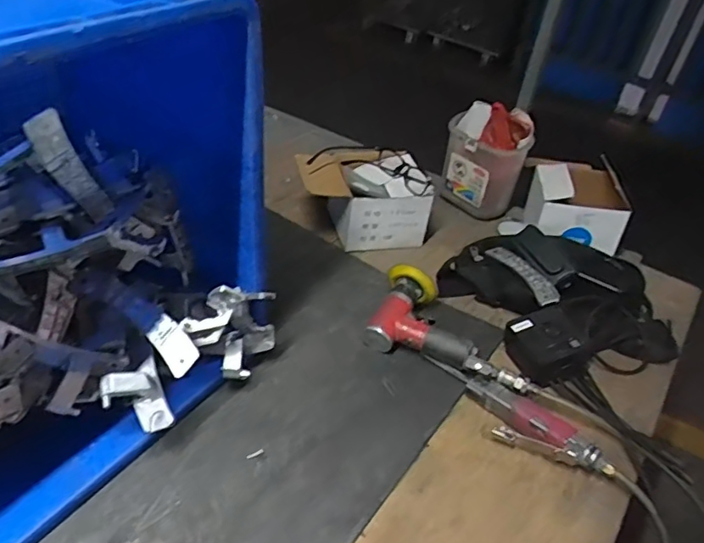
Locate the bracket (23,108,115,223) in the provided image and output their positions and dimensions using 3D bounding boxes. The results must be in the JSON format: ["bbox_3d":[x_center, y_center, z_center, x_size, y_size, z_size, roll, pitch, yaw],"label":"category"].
[{"bbox_3d":[-0.256,-0.093,0.504,0.033,0.105,0.017,-13,37,11],"label":"bracket"}]

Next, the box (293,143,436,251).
[{"bbox_3d":[0.012,-0.126,0.898,0.188,0.109,0.153,-6,40,-16],"label":"box"}]

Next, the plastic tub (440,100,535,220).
[{"bbox_3d":[0.230,-0.197,0.982,0.139,0.162,0.106,33,45,29],"label":"plastic tub"}]

